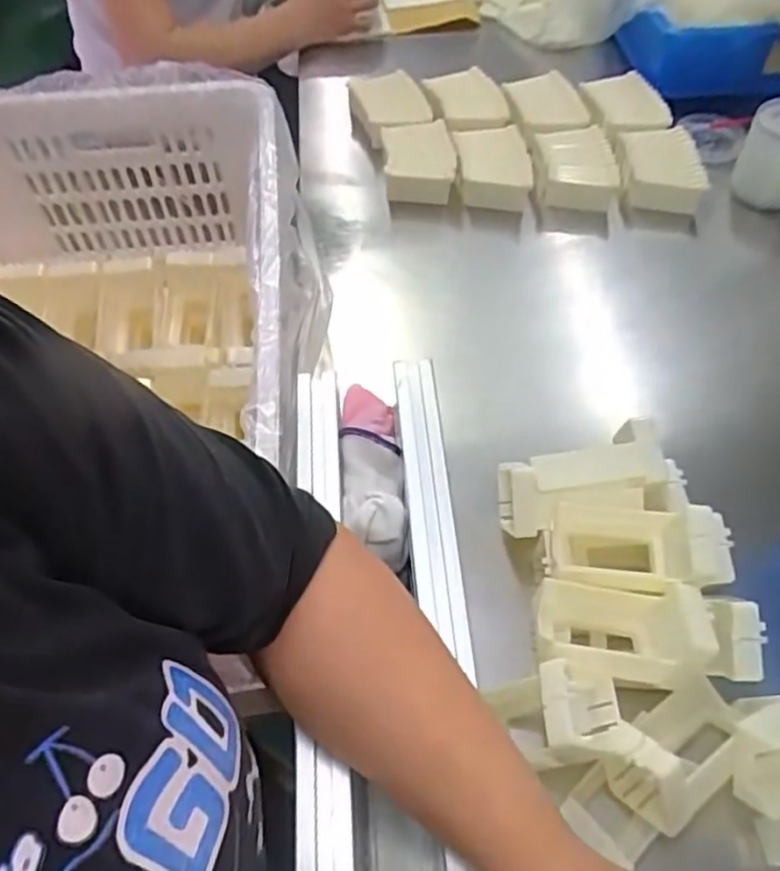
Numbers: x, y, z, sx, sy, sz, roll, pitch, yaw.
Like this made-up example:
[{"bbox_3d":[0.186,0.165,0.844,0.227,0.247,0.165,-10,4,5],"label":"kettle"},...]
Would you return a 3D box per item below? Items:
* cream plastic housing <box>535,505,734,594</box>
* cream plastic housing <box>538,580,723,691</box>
[{"bbox_3d":[0.179,0.083,0.506,0.121,0.074,0.058,-1,76,16],"label":"cream plastic housing"},{"bbox_3d":[0.150,0.130,0.457,0.112,0.055,0.062,2,56,3],"label":"cream plastic housing"}]

